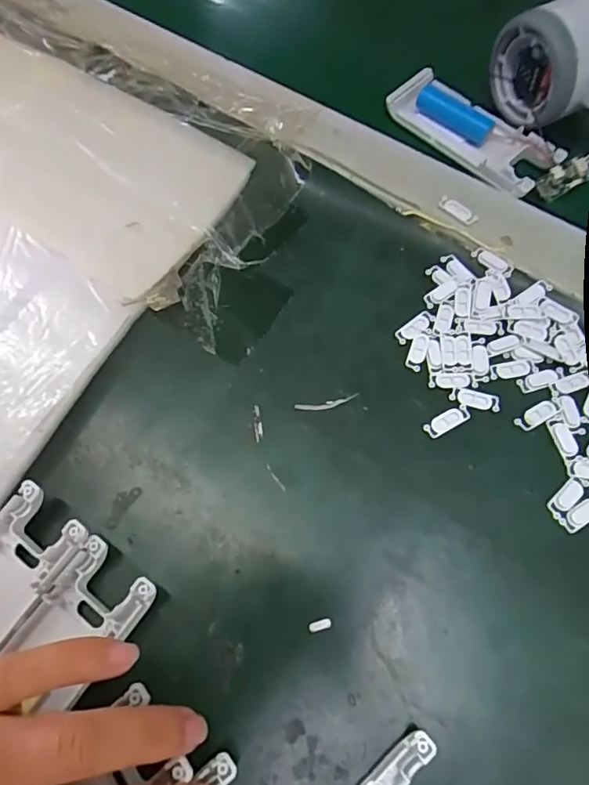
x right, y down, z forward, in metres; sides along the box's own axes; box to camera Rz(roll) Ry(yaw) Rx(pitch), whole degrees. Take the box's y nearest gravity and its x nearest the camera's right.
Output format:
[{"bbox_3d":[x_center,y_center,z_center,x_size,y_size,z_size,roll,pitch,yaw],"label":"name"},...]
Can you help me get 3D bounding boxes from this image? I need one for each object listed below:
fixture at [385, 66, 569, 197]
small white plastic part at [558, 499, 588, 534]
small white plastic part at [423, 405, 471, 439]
[{"bbox_3d":[0.106,-0.157,0.311,0.042,0.012,0.102,-40,72,-14],"label":"fixture"},{"bbox_3d":[0.132,0.054,0.235,0.023,0.004,0.009,-28,69,-10],"label":"small white plastic part"},{"bbox_3d":[0.075,0.013,0.253,0.024,0.004,0.009,-28,69,-9],"label":"small white plastic part"}]

